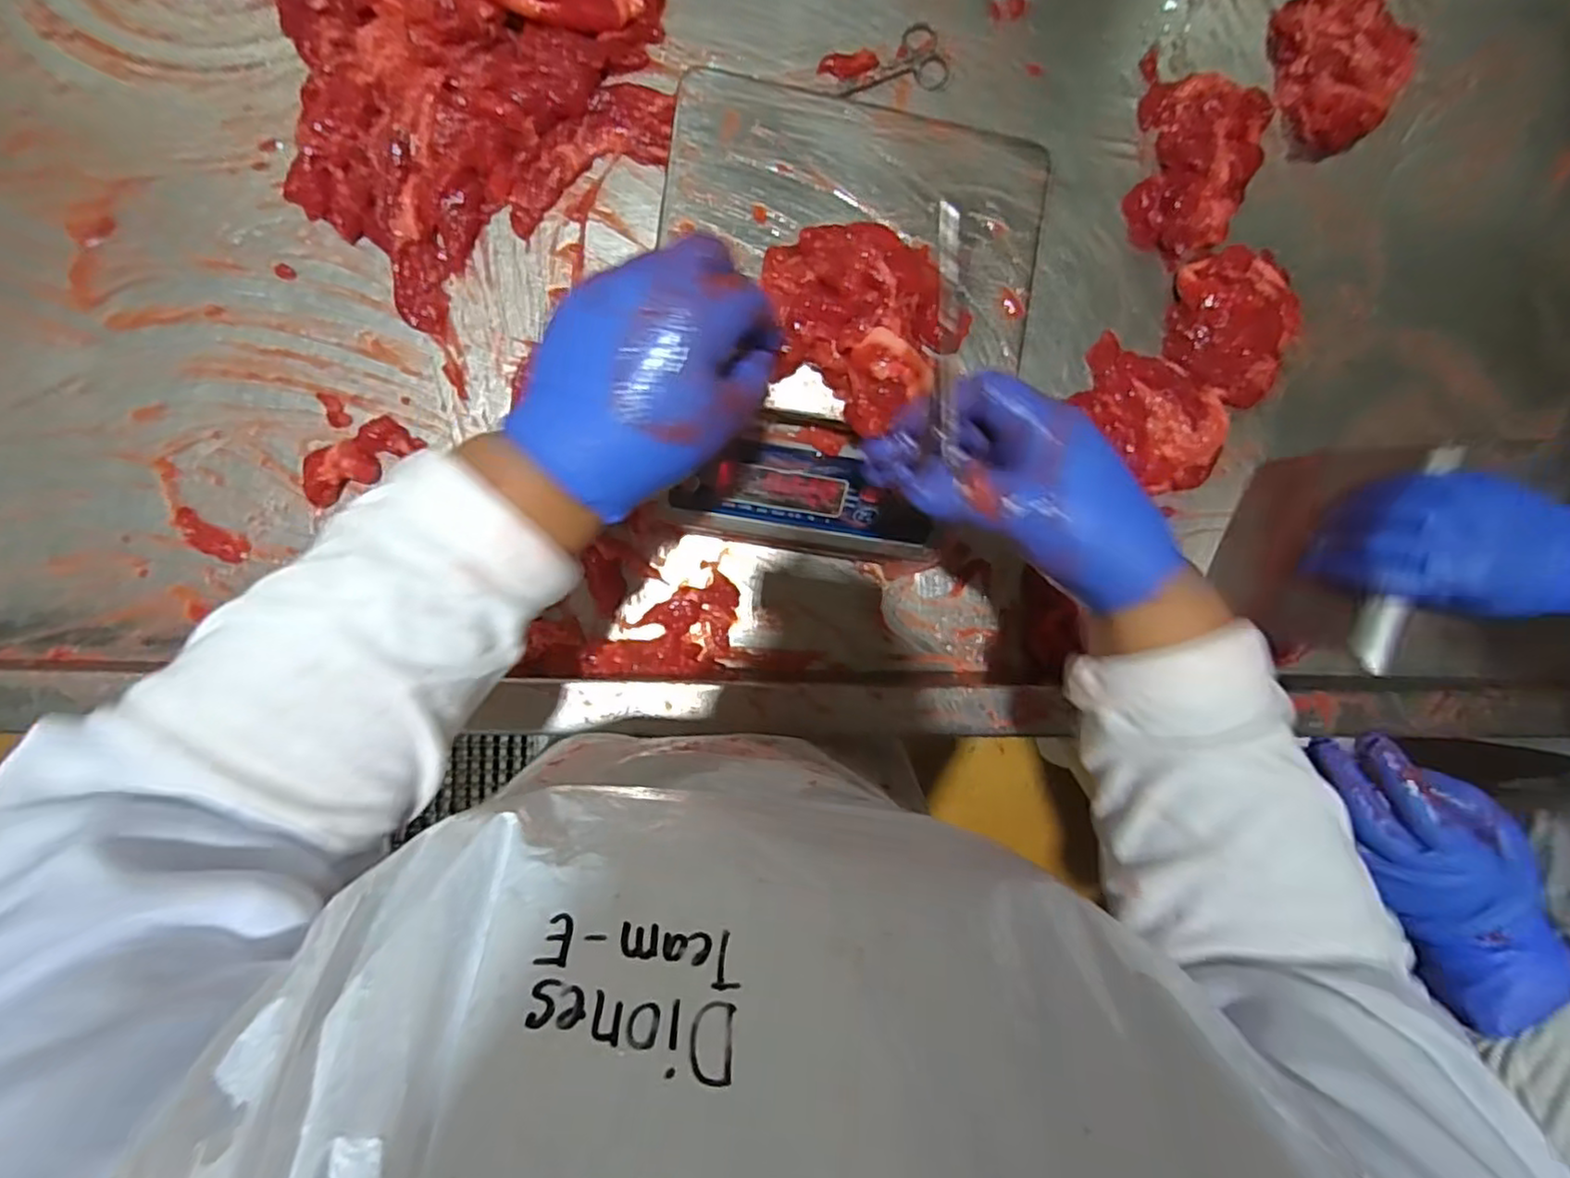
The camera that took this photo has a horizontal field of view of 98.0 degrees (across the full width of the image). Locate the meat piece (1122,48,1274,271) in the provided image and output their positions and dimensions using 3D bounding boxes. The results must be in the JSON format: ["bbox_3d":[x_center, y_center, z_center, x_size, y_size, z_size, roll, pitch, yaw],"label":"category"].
[{"bbox_3d":[0.326,-0.343,0.545,0.099,0.030,0.152,17,90,-6],"label":"meat piece"}]

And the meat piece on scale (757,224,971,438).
[{"bbox_3d":[0.044,-0.151,0.387,0.118,0.037,0.096,34,88,-6],"label":"meat piece on scale"}]

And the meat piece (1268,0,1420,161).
[{"bbox_3d":[0.457,-0.435,0.563,0.114,0.028,0.121,0,91,-6],"label":"meat piece"}]

